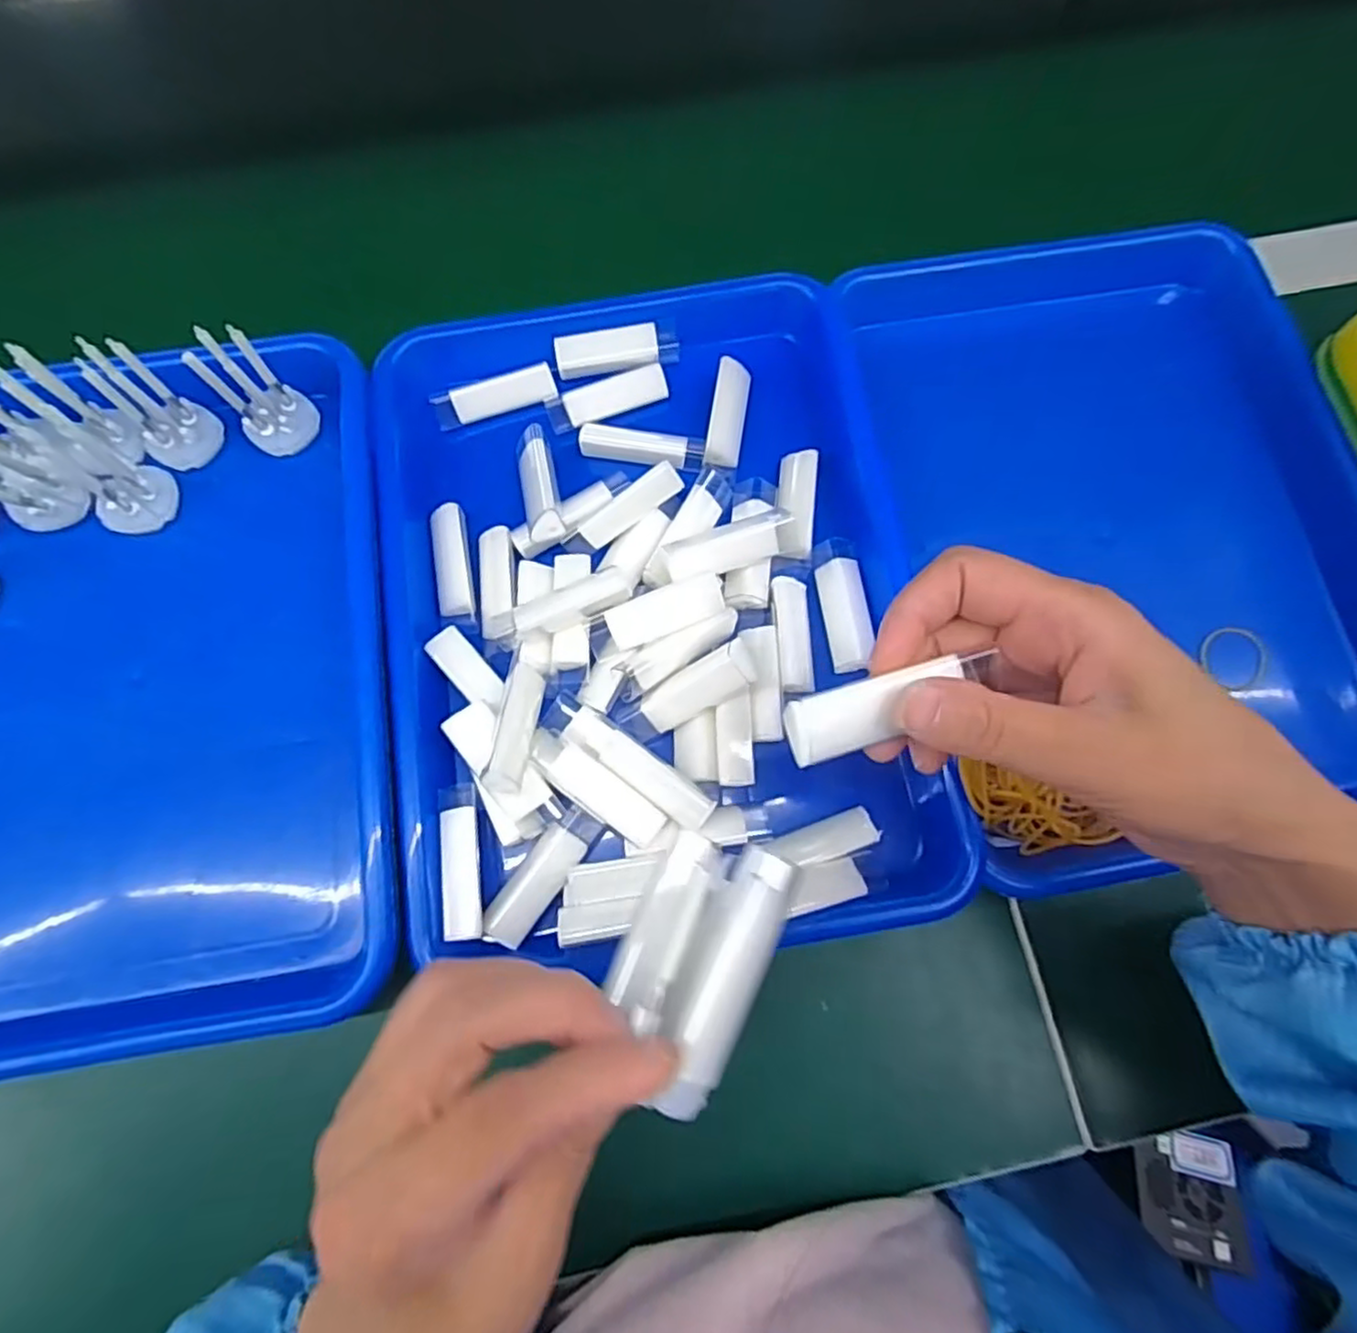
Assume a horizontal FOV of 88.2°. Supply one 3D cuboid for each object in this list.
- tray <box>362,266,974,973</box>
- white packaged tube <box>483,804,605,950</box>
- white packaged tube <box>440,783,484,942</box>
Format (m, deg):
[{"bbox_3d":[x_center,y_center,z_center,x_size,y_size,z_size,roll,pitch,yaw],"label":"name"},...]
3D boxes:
[{"bbox_3d":[-0.015,-0.035,0.347,0.246,0.039,0.334,-8,75,-2],"label":"tray"},{"bbox_3d":[-0.061,0.094,0.316,0.019,0.011,0.066,34,78,8],"label":"white packaged tube"},{"bbox_3d":[-0.096,0.086,0.311,0.016,0.009,0.066,-8,75,-3],"label":"white packaged tube"}]

